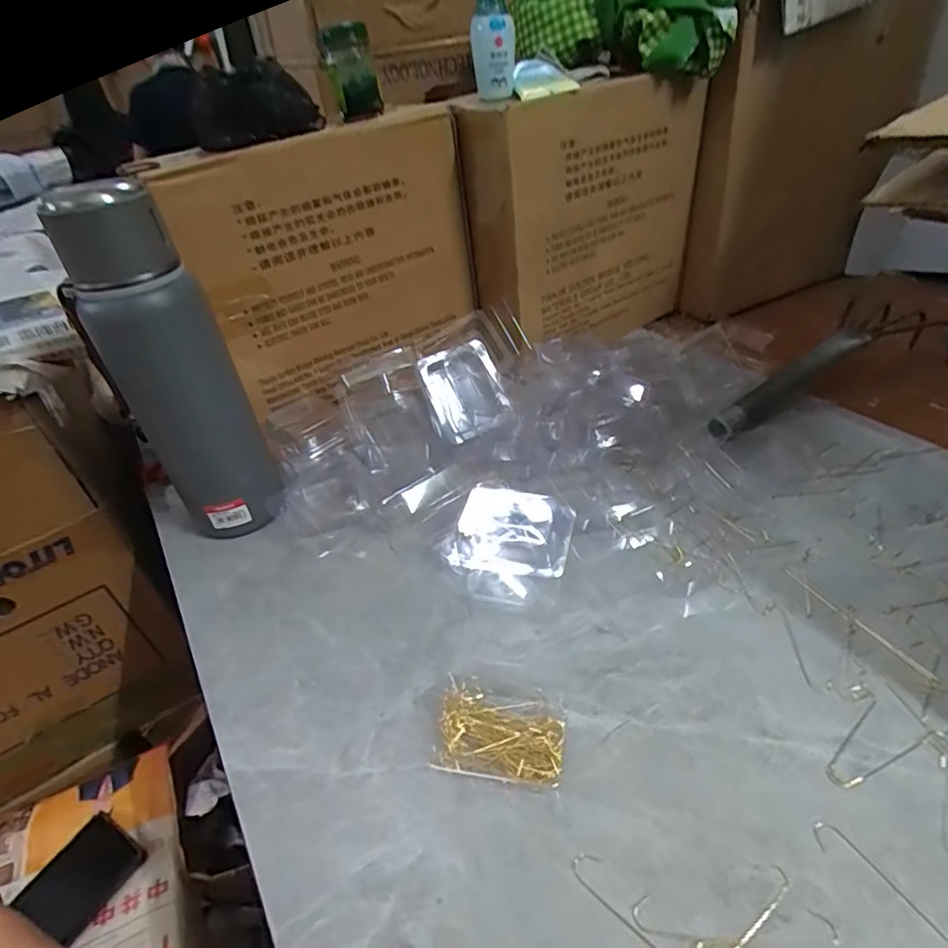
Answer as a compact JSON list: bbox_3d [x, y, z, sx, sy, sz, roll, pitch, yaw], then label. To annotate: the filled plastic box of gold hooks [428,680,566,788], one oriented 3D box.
[{"bbox_3d":[0.015,0.150,0.324,0.073,0.014,0.049,2,40,12],"label":"filled plastic box of gold hooks"}]

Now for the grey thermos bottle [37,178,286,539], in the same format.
[{"bbox_3d":[-0.227,-0.070,0.433,0.083,0.274,0.068,-25,42,-20],"label":"grey thermos bottle"}]

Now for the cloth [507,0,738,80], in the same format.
[{"bbox_3d":[0.146,-0.458,0.556,0.210,0.094,0.100,3,40,13],"label":"cloth"}]

